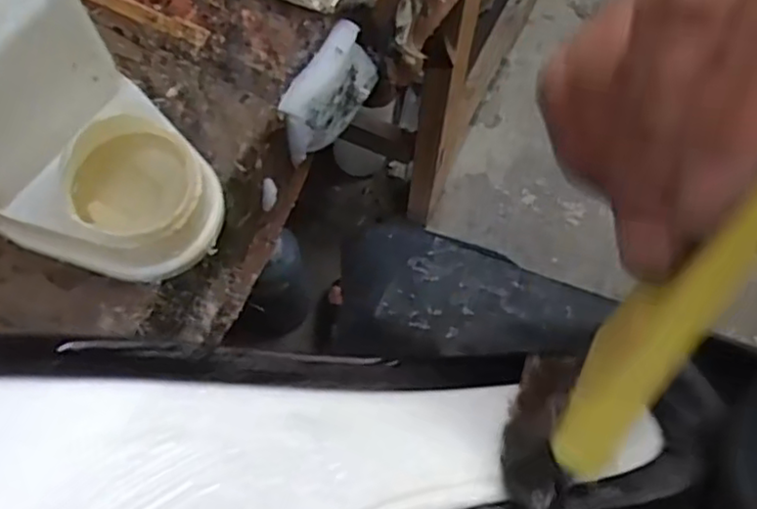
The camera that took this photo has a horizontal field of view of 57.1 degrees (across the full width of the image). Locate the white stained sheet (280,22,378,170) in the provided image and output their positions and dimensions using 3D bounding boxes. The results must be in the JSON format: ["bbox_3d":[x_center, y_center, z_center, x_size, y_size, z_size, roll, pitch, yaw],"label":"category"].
[{"bbox_3d":[-0.031,-0.112,0.477,0.019,0.074,0.092,28,68,12],"label":"white stained sheet"}]

